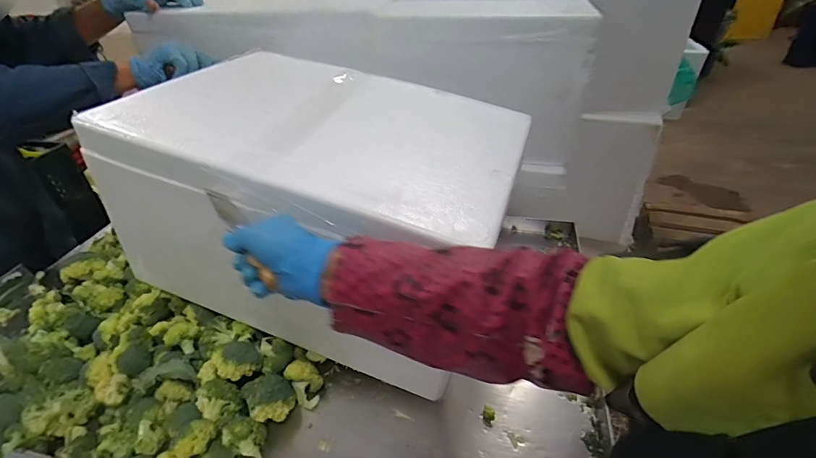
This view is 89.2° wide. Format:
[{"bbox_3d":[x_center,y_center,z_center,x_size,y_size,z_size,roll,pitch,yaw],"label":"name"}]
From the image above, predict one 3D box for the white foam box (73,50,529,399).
[{"bbox_3d":[-0.113,-0.075,0.691,0.552,0.300,0.404,11,38,16],"label":"white foam box"}]

